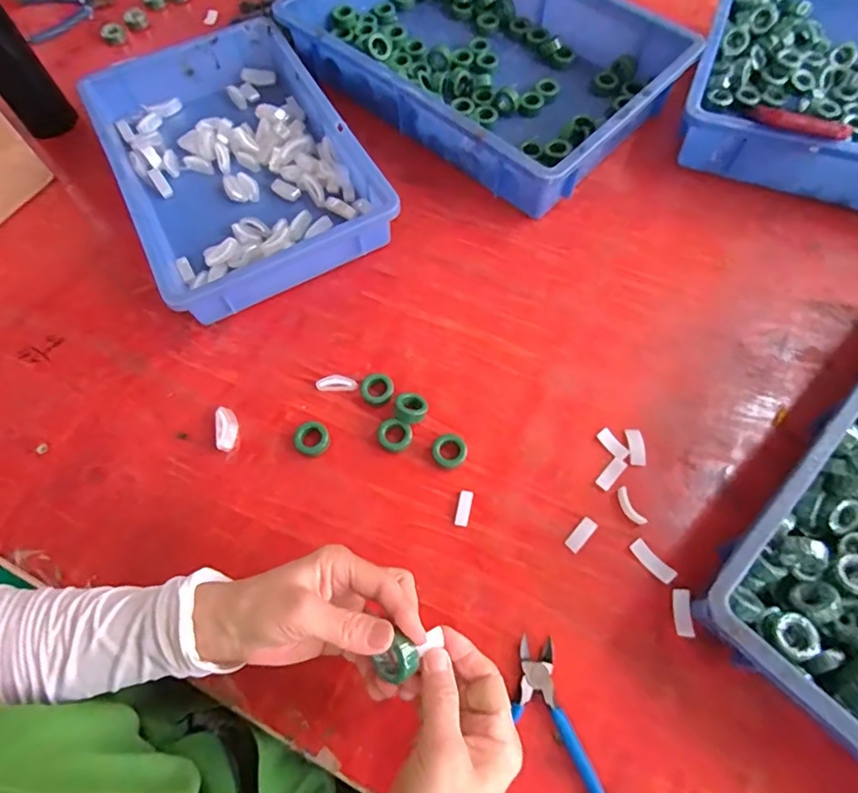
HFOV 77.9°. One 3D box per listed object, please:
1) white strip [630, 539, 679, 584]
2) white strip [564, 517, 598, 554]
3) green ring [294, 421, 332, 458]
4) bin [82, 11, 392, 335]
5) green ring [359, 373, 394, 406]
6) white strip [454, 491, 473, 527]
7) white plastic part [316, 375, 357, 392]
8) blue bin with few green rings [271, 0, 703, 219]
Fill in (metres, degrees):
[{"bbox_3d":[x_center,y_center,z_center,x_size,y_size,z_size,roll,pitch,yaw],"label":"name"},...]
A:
[{"bbox_3d":[0.183,0.136,0.435,0.015,0.004,0.039,-40,70,-16],"label":"white strip"},{"bbox_3d":[0.129,0.117,0.448,0.014,0.004,0.032,41,72,18],"label":"white strip"},{"bbox_3d":[-0.107,0.039,0.487,0.032,0.010,0.032,-1,65,1],"label":"green ring"},{"bbox_3d":[-0.219,-0.269,0.605,0.245,0.063,0.370,-27,67,-11],"label":"bin"},{"bbox_3d":[-0.049,-0.006,0.505,0.031,0.015,0.031,-1,65,1],"label":"green ring"},{"bbox_3d":[0.030,0.097,0.460,0.012,0.004,0.031,9,66,5],"label":"white strip"},{"bbox_3d":[-0.088,-0.012,0.506,0.037,0.011,0.012,-3,65,0],"label":"white plastic part"},{"bbox_3d":[0.064,-0.423,0.660,0.436,0.075,0.296,40,72,18],"label":"blue bin with few green rings"}]

